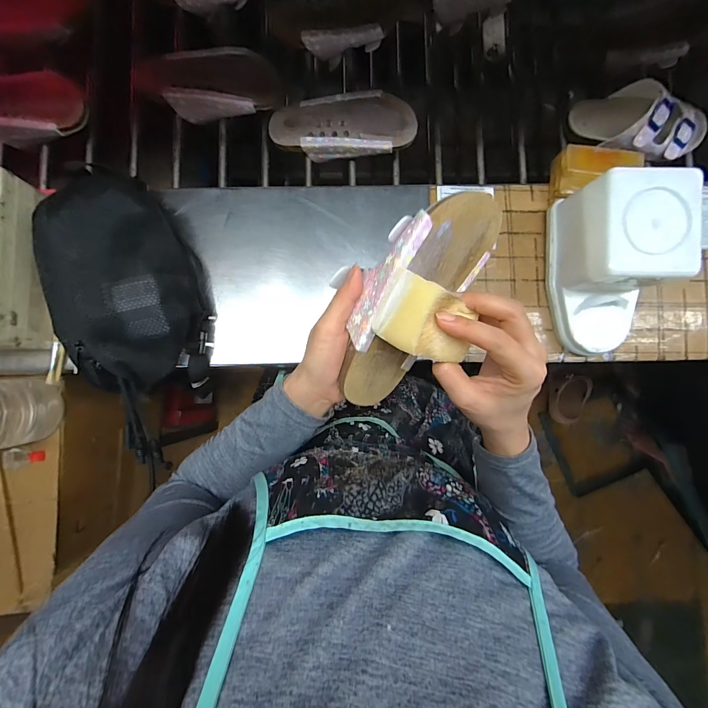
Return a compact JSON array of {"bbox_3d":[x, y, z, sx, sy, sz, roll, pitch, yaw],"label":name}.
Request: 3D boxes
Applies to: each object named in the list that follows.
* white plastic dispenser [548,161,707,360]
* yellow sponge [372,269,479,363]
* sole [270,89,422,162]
[{"bbox_3d":[0.294,-0.096,0.382,0.098,0.118,0.177,1,83,-1],"label":"white plastic dispenser"},{"bbox_3d":[0.052,-0.022,0.251,0.072,0.053,0.054,32,84,2],"label":"yellow sponge"},{"bbox_3d":[-0.017,-0.322,0.475,0.197,0.038,0.084,4,83,-1],"label":"sole"}]

